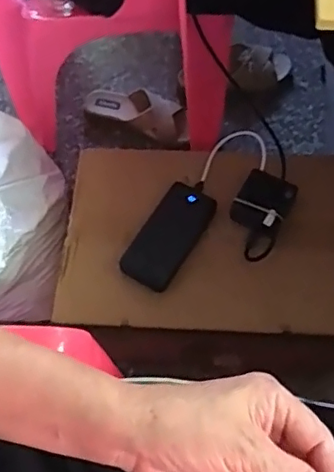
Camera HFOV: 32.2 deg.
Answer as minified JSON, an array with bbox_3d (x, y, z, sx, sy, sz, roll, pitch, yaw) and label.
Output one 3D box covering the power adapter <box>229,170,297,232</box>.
[{"bbox_3d":[0.136,-0.051,0.814,0.070,0.017,0.082,28,69,15],"label":"power adapter"}]

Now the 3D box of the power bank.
[{"bbox_3d":[0.001,-0.002,0.817,0.076,0.017,0.158,29,70,16],"label":"power bank"}]

